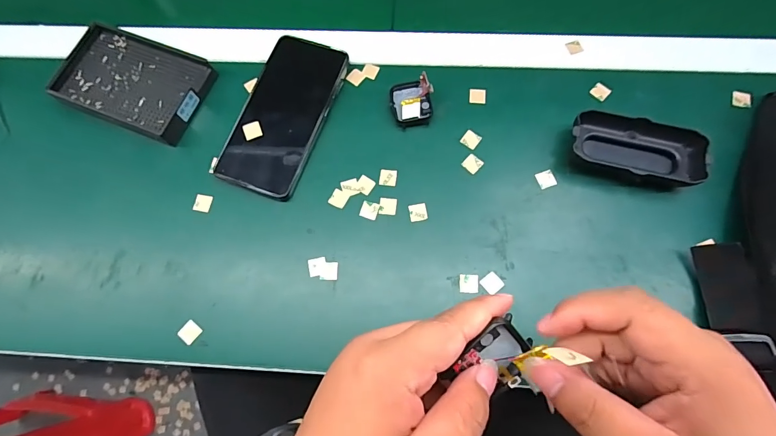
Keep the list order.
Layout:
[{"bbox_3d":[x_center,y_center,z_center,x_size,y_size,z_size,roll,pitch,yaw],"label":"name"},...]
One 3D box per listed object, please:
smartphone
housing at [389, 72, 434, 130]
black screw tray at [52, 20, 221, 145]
[{"bbox_3d":[-0.100,-0.100,0.374,0.077,0.014,0.161,18,75,7],"label":"smartphone"},{"bbox_3d":[0.024,-0.113,0.374,0.041,0.015,0.048,-11,73,-1],"label":"housing"},{"bbox_3d":[-0.257,-0.137,0.388,0.141,0.019,0.093,21,75,8],"label":"black screw tray"}]

